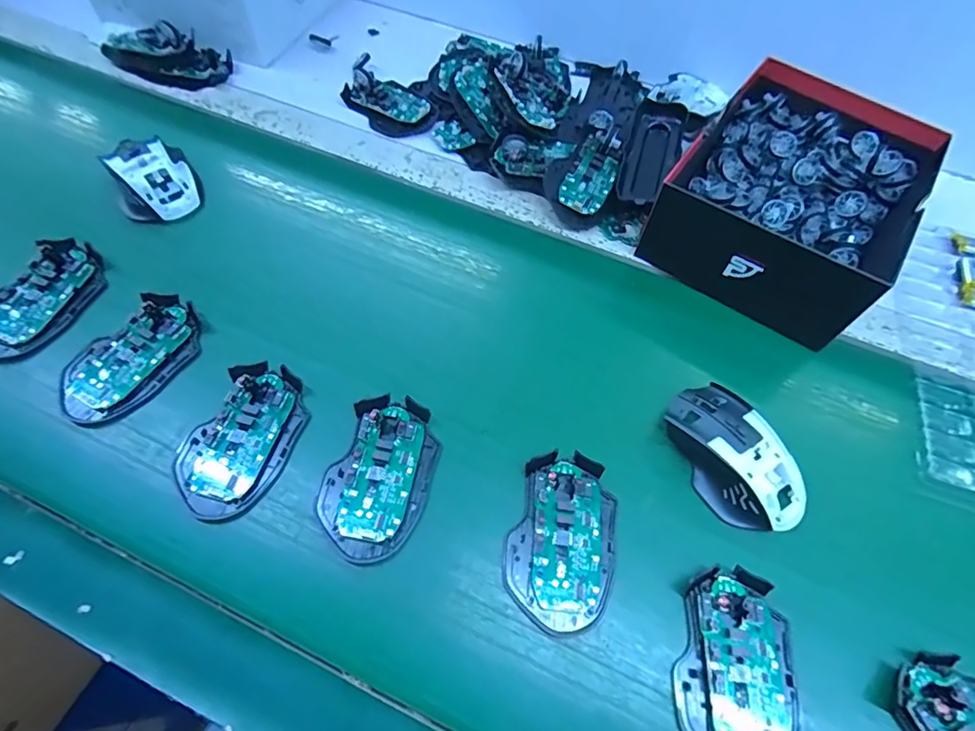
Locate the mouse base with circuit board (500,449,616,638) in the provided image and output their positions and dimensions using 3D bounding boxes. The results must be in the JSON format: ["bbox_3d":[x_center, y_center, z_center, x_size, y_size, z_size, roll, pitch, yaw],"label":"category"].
[{"bbox_3d":[0.052,0.118,0.352,0.070,0.014,0.113,15,60,6],"label":"mouse base with circuit board"}]

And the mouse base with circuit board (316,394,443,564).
[{"bbox_3d":[-0.077,0.078,0.367,0.071,0.016,0.112,14,60,5],"label":"mouse base with circuit board"}]

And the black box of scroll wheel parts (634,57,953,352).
[{"bbox_3d":[0.289,-0.162,0.489,0.184,0.084,0.244,33,64,16],"label":"black box of scroll wheel parts"}]

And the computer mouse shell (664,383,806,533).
[{"bbox_3d":[0.186,0.065,0.379,0.073,0.036,0.118,-25,64,-16],"label":"computer mouse shell"}]

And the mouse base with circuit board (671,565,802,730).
[{"bbox_3d":[0.158,0.189,0.317,0.073,0.014,0.113,20,61,9],"label":"mouse base with circuit board"}]

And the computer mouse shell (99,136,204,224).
[{"bbox_3d":[-0.325,-0.184,0.493,0.070,0.027,0.093,-31,66,-19],"label":"computer mouse shell"}]

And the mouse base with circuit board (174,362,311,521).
[{"bbox_3d":[-0.180,0.052,0.377,0.069,0.019,0.115,21,61,9],"label":"mouse base with circuit board"}]

